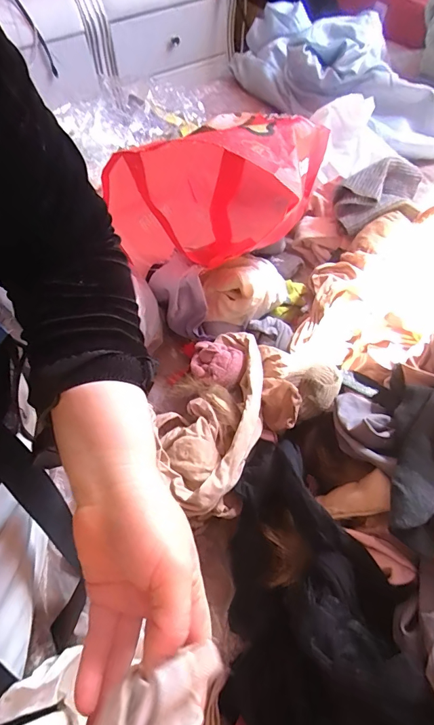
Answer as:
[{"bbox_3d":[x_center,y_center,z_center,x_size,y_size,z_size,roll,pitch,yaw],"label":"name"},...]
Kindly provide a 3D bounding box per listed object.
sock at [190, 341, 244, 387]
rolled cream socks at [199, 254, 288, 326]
[{"bbox_3d":[-0.003,0.000,0.477,0.074,0.036,0.056,25,63,14],"label":"sock"},{"bbox_3d":[0.037,-0.106,0.544,0.133,0.063,0.081,-30,64,-16],"label":"rolled cream socks"}]

